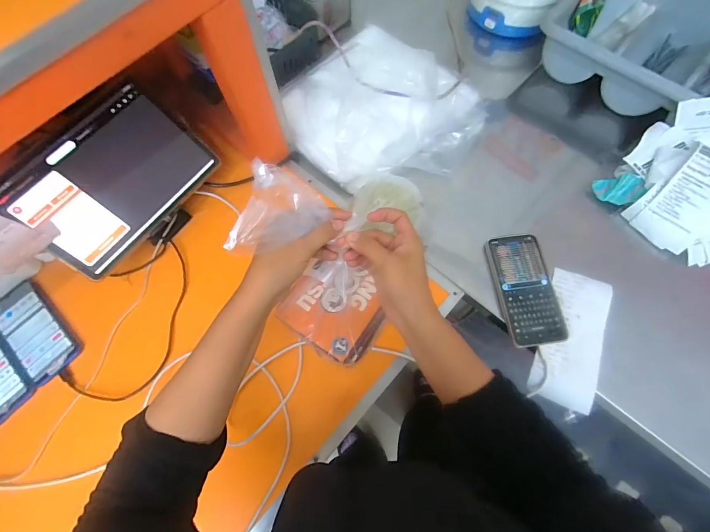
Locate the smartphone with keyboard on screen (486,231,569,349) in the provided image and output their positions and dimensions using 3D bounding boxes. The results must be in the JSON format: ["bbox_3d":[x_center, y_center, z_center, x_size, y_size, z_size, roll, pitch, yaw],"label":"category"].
[{"bbox_3d":[0.259,0.032,0.510,0.083,0.010,0.169,-9,69,0],"label":"smartphone with keyboard on screen"}]

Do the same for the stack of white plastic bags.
[{"bbox_3d":[0.056,-0.287,0.585,0.342,0.104,0.267,-25,70,-6],"label":"stack of white plastic bags"}]

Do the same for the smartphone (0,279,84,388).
[{"bbox_3d":[-0.482,0.095,0.499,0.167,0.007,0.077,38,76,15],"label":"smartphone"}]

